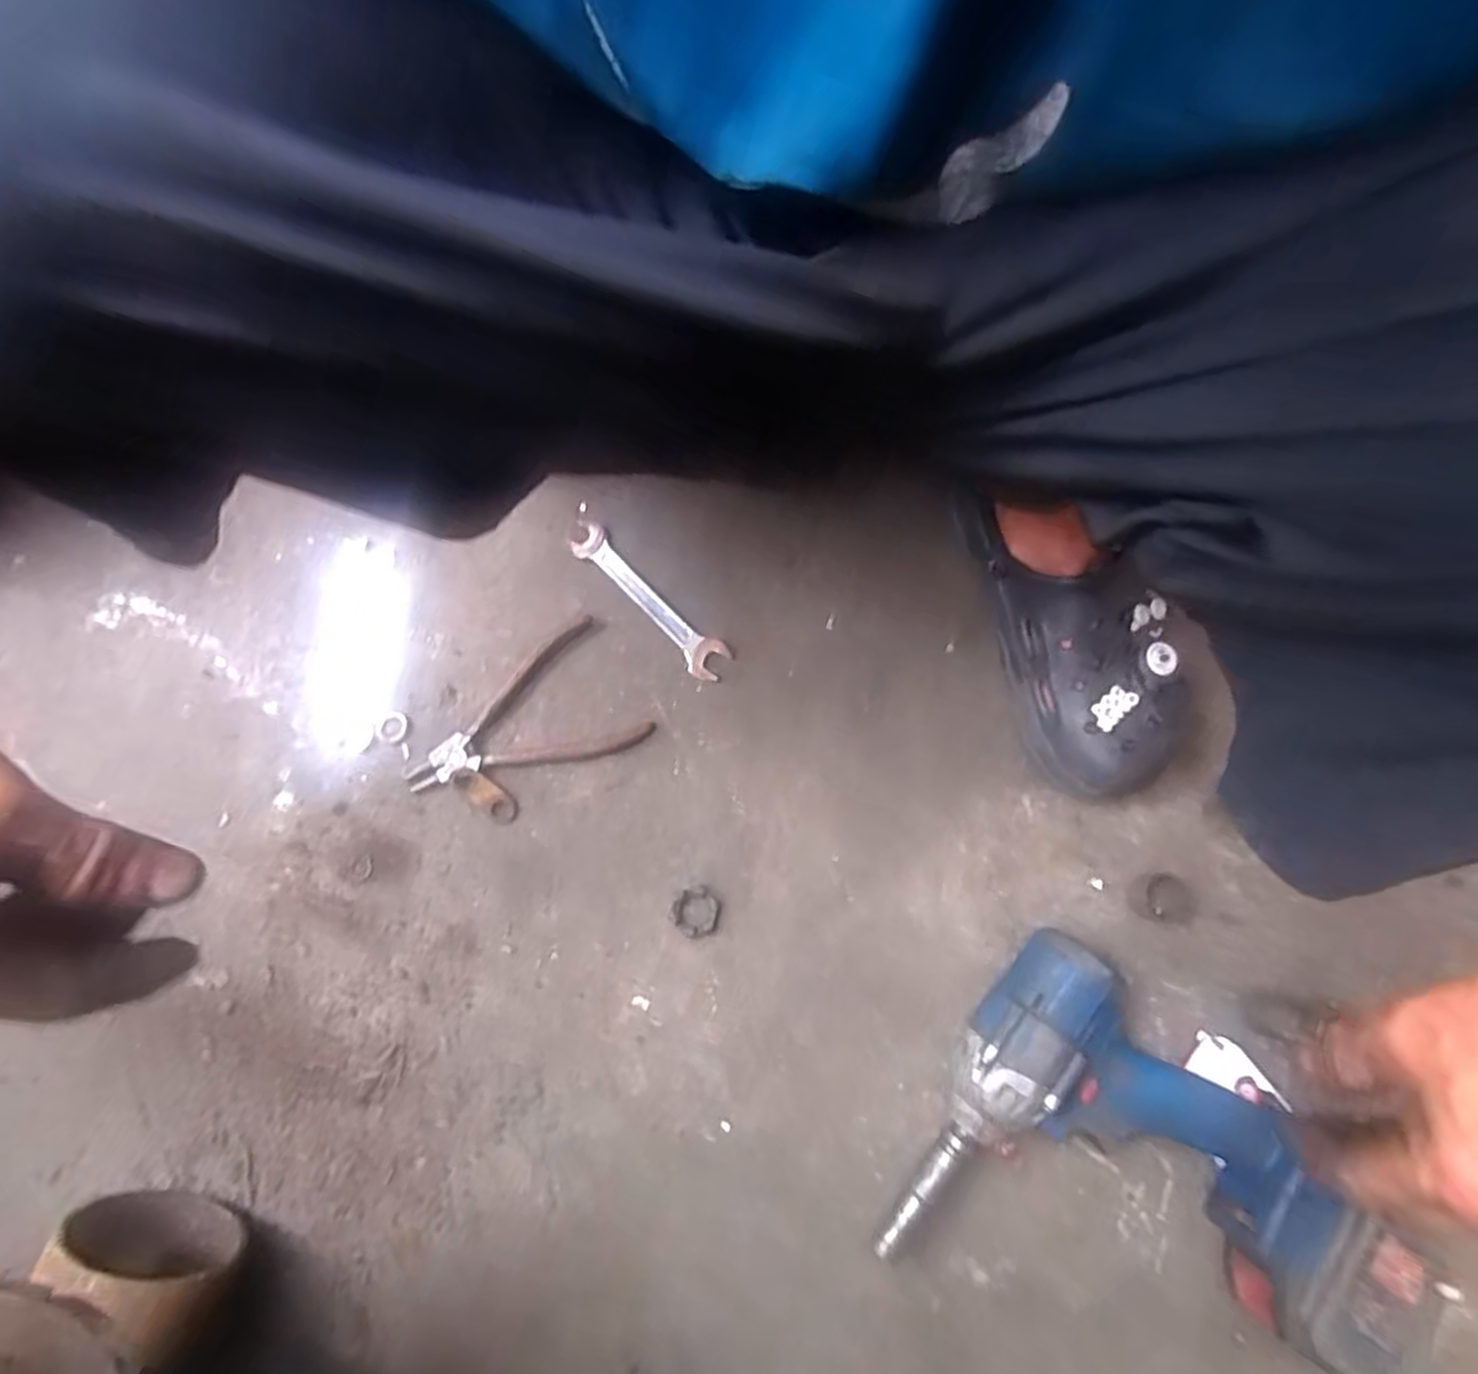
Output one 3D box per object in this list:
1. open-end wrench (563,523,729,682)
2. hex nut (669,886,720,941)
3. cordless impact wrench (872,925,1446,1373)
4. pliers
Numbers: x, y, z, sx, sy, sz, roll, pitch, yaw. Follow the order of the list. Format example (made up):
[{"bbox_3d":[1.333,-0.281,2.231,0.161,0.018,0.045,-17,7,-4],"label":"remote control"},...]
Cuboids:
[{"bbox_3d":[-0.064,-0.061,0.546,0.143,0.007,0.028,44,80,10],"label":"open-end wrench"},{"bbox_3d":[-0.027,0.141,0.498,0.029,0.017,0.029,40,79,9],"label":"hex nut"},{"bbox_3d":[0.220,0.271,0.431,0.228,0.066,0.179,30,78,13],"label":"cordless impact wrench"},{"bbox_3d":[-0.144,0.030,0.527,0.148,0.007,0.092,-31,78,-8],"label":"pliers"}]

